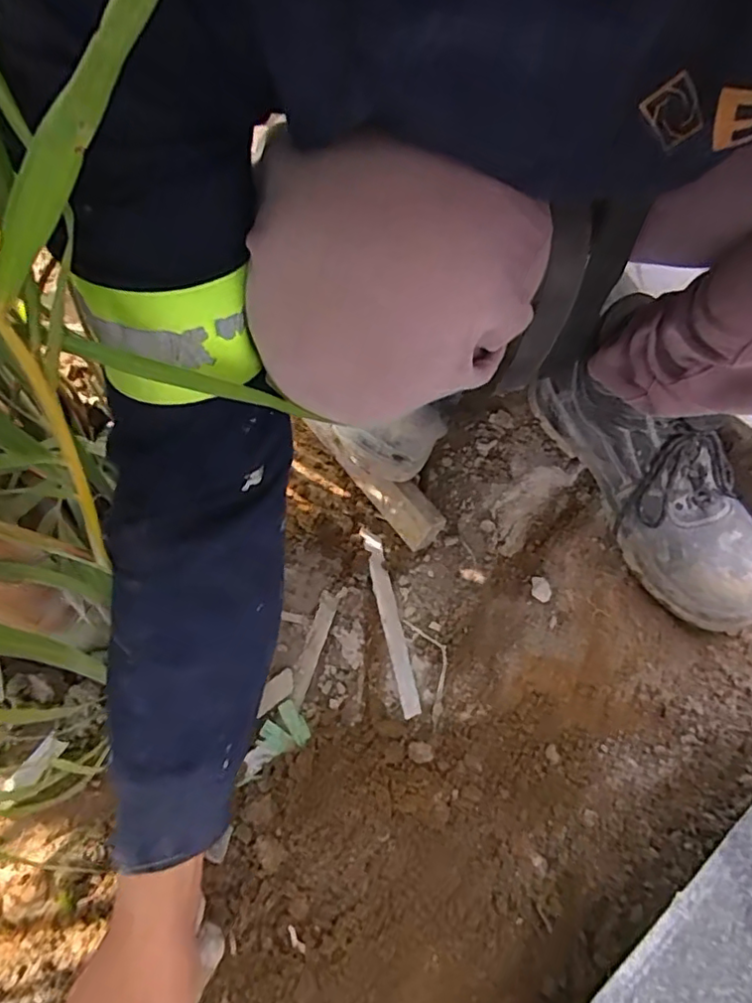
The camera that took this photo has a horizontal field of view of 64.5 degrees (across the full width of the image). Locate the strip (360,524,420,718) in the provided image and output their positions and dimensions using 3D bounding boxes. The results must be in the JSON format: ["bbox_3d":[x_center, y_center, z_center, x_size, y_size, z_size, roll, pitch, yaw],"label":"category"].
[{"bbox_3d":[0.013,0.105,0.544,0.017,0.010,0.175,-13,65,-4],"label":"strip"}]

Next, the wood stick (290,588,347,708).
[{"bbox_3d":[-0.056,0.127,0.536,0.018,0.004,0.105,18,67,11],"label":"wood stick"}]

